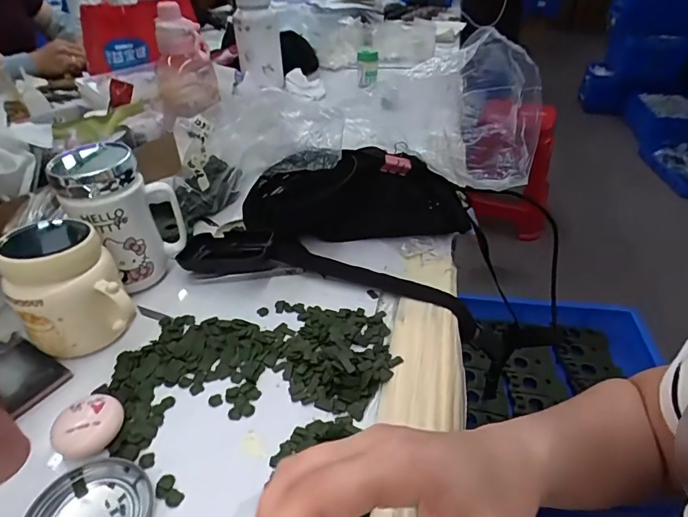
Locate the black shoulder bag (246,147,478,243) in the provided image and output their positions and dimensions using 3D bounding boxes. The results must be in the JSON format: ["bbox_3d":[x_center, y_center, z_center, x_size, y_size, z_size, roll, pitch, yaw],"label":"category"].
[{"bbox_3d":[0.019,-0.074,0.520,0.262,0.107,0.054,-2,37,-1],"label":"black shoulder bag"}]

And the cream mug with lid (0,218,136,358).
[{"bbox_3d":[-0.243,0.028,0.392,0.084,0.110,0.078,-24,43,-27],"label":"cream mug with lid"}]

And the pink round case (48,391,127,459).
[{"bbox_3d":[-0.193,0.127,0.339,0.040,0.022,0.048,21,42,26],"label":"pink round case"}]

